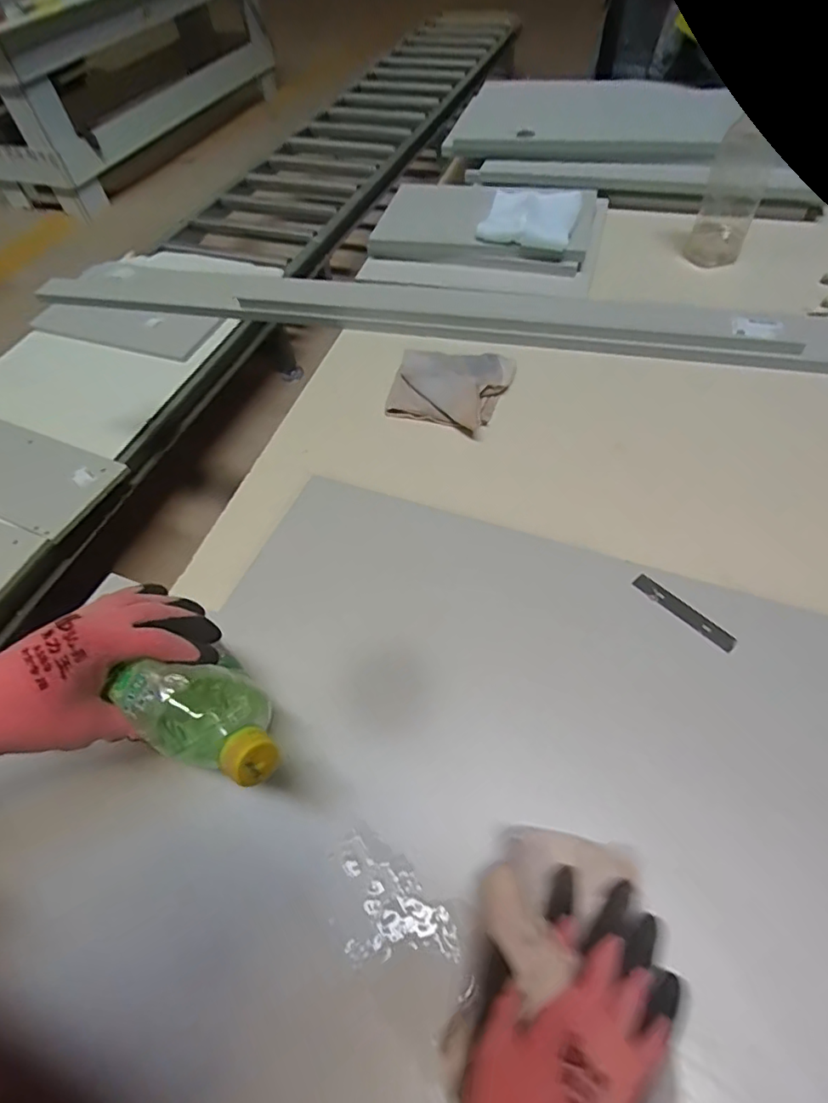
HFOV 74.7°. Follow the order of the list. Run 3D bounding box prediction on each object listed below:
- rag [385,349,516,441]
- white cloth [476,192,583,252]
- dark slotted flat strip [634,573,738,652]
[{"bbox_3d":[0.046,-0.222,0.707,0.146,0.032,0.145,11,57,15],"label":"rag"},{"bbox_3d":[0.181,-0.520,0.838,0.135,0.027,0.138,14,63,11],"label":"white cloth"},{"bbox_3d":[0.247,0.055,0.498,0.016,0.005,0.097,-43,61,-13],"label":"dark slotted flat strip"}]

